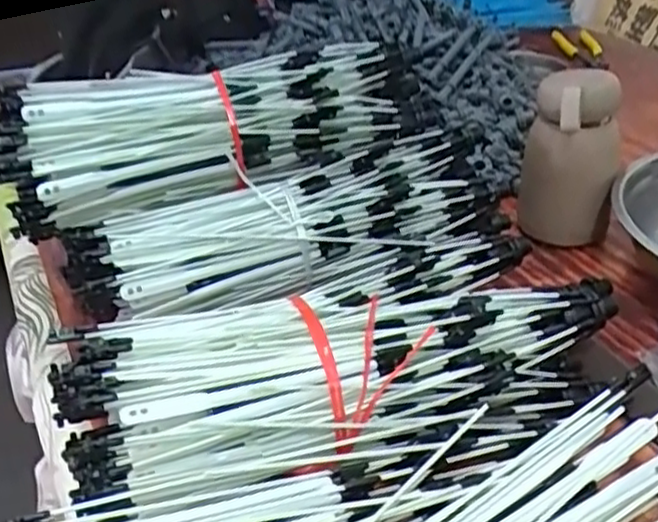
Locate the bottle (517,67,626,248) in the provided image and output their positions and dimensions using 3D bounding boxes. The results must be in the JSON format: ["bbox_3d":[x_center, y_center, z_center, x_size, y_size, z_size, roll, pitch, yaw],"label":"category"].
[{"bbox_3d":[0.206,-0.088,0.618,0.078,0.137,0.069,9,35,19],"label":"bottle"}]

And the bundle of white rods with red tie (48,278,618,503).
[{"bbox_3d":[0.005,0.056,0.433,0.325,0.057,0.114,-12,34,-11],"label":"bundle of white rods with red tie"}]

